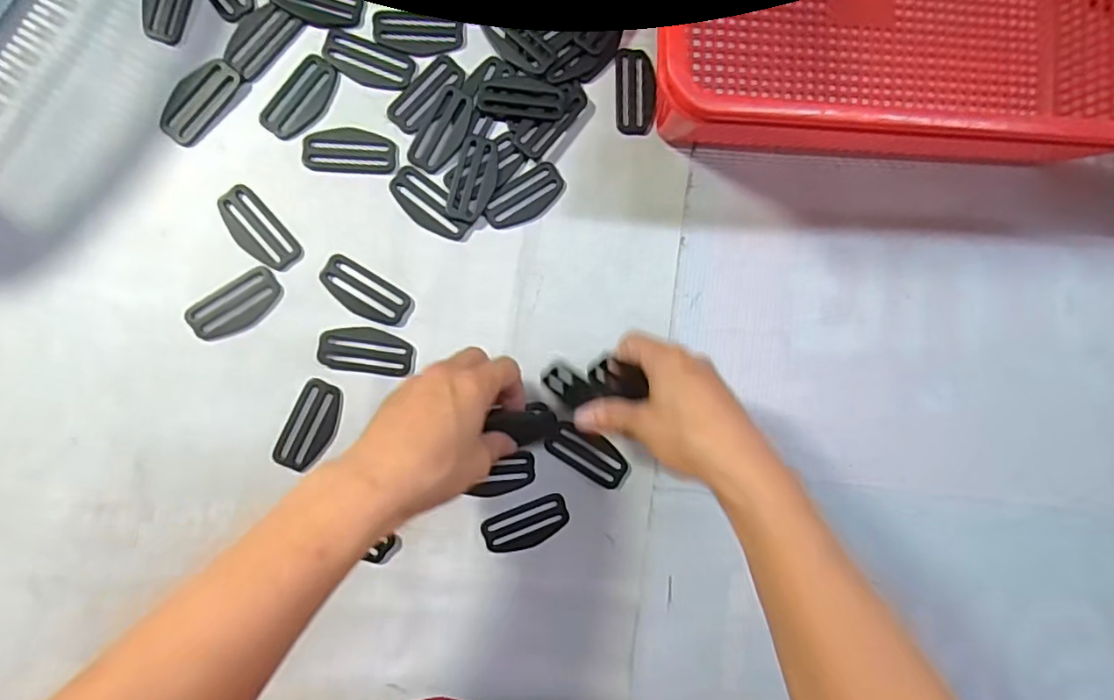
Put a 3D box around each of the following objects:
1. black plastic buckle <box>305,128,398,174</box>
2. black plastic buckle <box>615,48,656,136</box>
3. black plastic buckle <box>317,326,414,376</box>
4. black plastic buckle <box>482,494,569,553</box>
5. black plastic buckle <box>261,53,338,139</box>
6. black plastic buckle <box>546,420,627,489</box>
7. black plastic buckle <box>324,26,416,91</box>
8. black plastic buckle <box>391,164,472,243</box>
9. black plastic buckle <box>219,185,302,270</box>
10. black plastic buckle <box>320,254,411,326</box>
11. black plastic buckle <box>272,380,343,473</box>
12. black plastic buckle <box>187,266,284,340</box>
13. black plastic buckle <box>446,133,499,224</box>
[{"bbox_3d":[-0.140,-0.136,0.413,0.062,0.004,0.030,2,87,-7],"label":"black plastic buckle"},{"bbox_3d":[0.056,-0.185,0.435,0.029,0.004,0.059,-2,88,-7],"label":"black plastic buckle"},{"bbox_3d":[-0.127,0.001,0.404,0.059,0.006,0.030,6,87,-6],"label":"black plastic buckle"},{"bbox_3d":[-0.020,0.120,0.412,0.059,0.004,0.029,-22,90,-7],"label":"black plastic buckle"},{"bbox_3d":[-0.171,-0.169,0.409,0.031,0.004,0.060,36,84,-4],"label":"black plastic buckle"},{"bbox_3d":[0.022,0.073,0.422,0.057,0.005,0.028,34,84,-4],"label":"black plastic buckle"},{"bbox_3d":[-0.129,-0.197,0.413,0.061,0.004,0.031,18,86,-6],"label":"black plastic buckle"},{"bbox_3d":[-0.086,-0.100,0.414,0.063,0.004,0.028,41,84,-4],"label":"black plastic buckle"},{"bbox_3d":[-0.198,-0.079,0.401,0.029,0.004,0.063,-43,93,-7],"label":"black plastic buckle"},{"bbox_3d":[-0.129,-0.039,0.404,0.061,0.004,0.029,31,85,-5],"label":"black plastic buckle"},{"bbox_3d":[-0.161,0.050,0.395,0.029,0.004,0.058,24,85,-5],"label":"black plastic buckle"},{"bbox_3d":[-0.210,-0.029,0.397,0.062,0.004,0.031,-35,92,-7],"label":"black plastic buckle"},{"bbox_3d":[-0.057,-0.118,0.419,0.029,0.006,0.059,15,86,-6],"label":"black plastic buckle"}]

